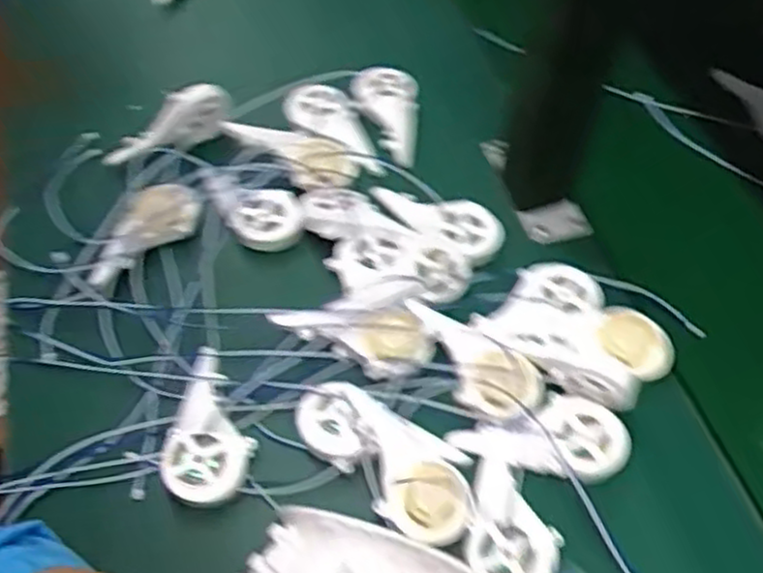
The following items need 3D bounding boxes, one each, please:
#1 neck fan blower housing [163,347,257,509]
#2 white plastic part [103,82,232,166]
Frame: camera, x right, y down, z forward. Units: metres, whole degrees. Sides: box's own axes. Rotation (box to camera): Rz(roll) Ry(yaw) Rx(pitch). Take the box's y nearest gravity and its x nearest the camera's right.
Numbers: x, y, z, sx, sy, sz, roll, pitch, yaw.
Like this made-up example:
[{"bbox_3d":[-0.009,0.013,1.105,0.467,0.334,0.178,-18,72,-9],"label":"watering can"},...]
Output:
[{"bbox_3d":[-0.094,0.080,0.436,0.046,0.027,0.089,5,54,4],"label":"neck fan blower housing"},{"bbox_3d":[-0.154,-0.111,0.554,0.096,0.035,0.027,-29,61,2],"label":"white plastic part"}]

